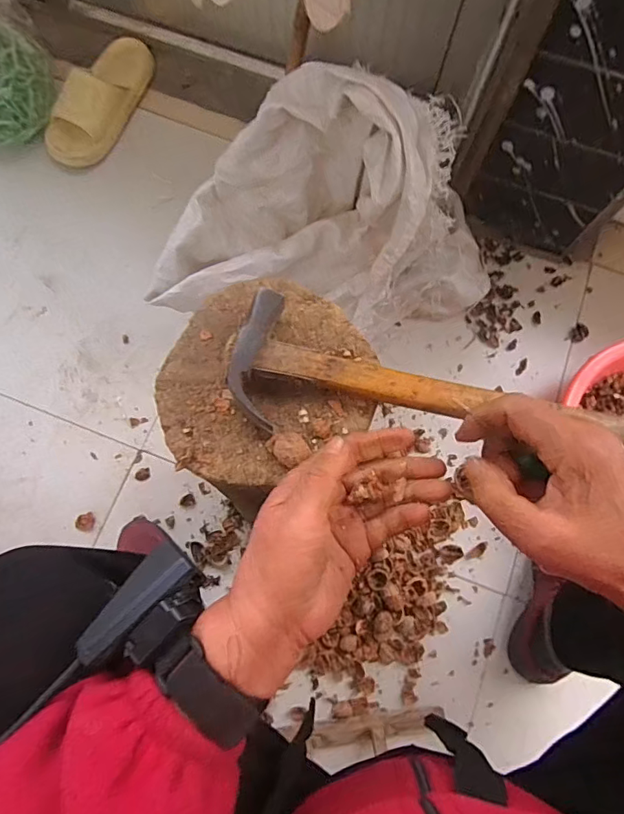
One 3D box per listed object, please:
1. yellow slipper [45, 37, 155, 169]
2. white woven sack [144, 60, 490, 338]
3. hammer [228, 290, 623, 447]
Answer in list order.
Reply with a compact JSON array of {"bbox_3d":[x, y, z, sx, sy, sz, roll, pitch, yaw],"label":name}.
[{"bbox_3d":[-0.392,-0.583,0.904,0.115,0.082,0.289,20,75,4],"label":"yellow slipper"},{"bbox_3d":[0.035,-0.237,0.643,0.497,0.346,0.183,-10,75,-5],"label":"white woven sack"},{"bbox_3d":[0.125,0.002,0.329,0.361,0.026,0.085,12,74,2],"label":"hammer"}]

